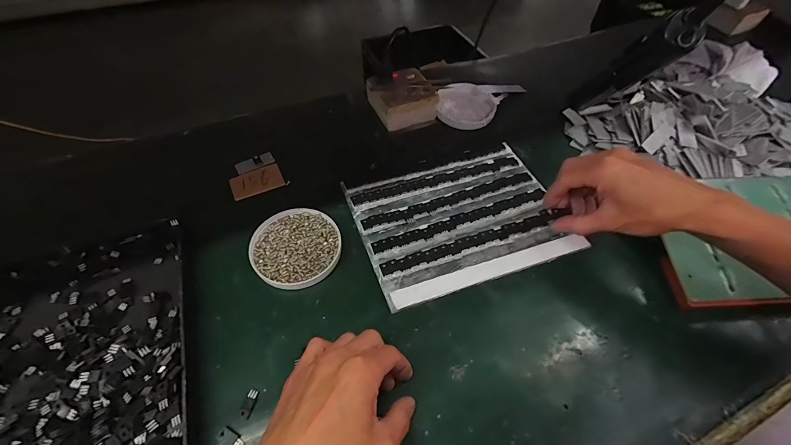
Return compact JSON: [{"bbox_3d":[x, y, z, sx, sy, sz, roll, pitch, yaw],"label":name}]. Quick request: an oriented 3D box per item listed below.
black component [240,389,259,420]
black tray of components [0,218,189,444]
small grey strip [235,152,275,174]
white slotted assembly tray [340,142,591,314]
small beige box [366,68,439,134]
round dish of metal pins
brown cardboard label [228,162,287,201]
[{"bbox_3d":[-0.128,0.158,0.293,0.009,0.004,0.022,11,56,7],"label":"black component"},{"bbox_3d":[-0.287,0.131,0.294,0.196,0.027,0.278,-18,58,-13],"label":"black tray of components"},{"bbox_3d":[-0.196,-0.083,0.469,0.051,0.005,0.022,-28,60,-18],"label":"small grey strip"},{"bbox_3d":[0.078,-0.007,0.407,0.237,0.014,0.173,-15,57,-11],"label":"white slotted assembly tray"},{"bbox_3d":[0.011,-0.195,0.530,0.097,0.038,0.093,-26,60,-17],"label":"small beige box"},{"bbox_3d":[-0.112,0.026,0.380,0.095,0.009,0.099,0,56,0],"label":"round dish of metal pins"},{"bbox_3d":[-0.185,-0.055,0.449,0.065,0.005,0.047,-24,59,-16],"label":"brown cardboard label"}]

